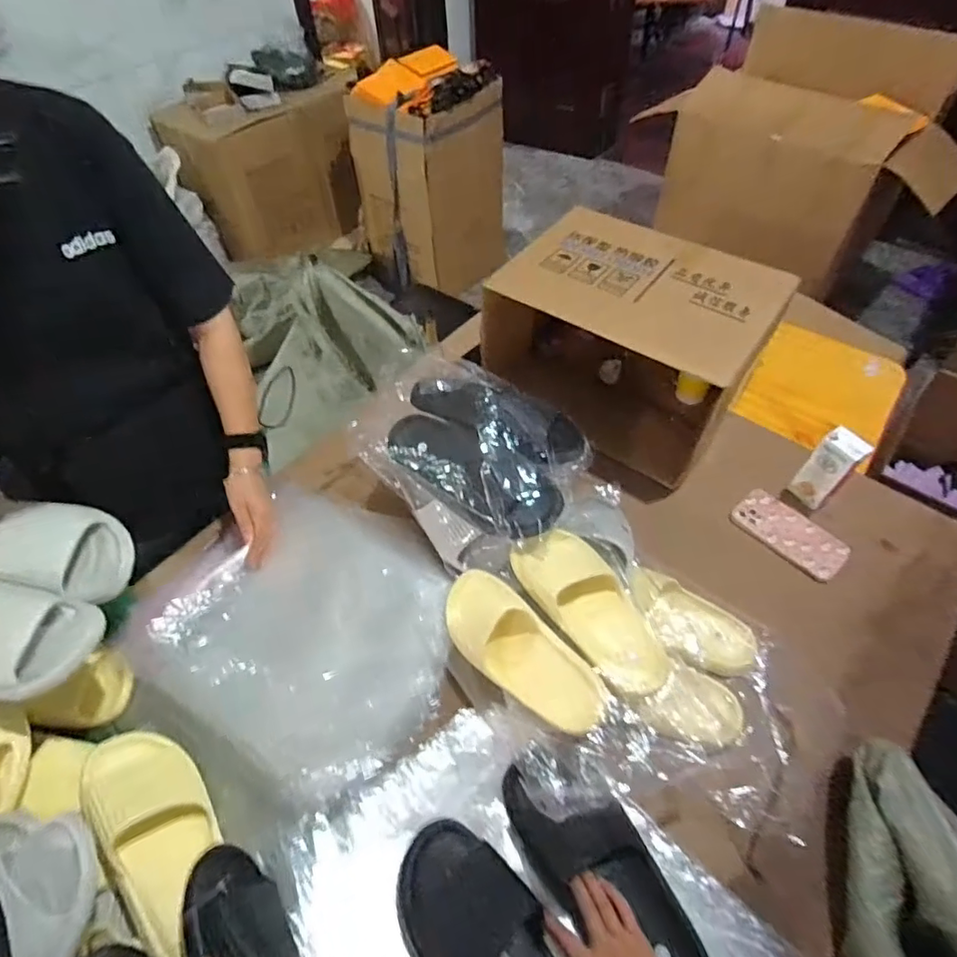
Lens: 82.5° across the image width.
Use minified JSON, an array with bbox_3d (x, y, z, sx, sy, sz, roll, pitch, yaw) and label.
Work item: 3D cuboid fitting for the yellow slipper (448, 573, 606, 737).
[{"bbox_3d":[0.045,0.216,0.690,0.098,0.086,0.248,-33,59,-20],"label":"yellow slipper"}]

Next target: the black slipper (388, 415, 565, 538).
[{"bbox_3d":[-0.015,-0.016,0.746,0.271,0.067,0.102,27,59,21],"label":"black slipper"}]

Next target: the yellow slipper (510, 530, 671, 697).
[{"bbox_3d":[0.137,0.157,0.675,0.098,0.058,0.229,-26,56,-16],"label":"yellow slipper"}]

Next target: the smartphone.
[{"bbox_3d":[0.478,0.082,0.837,0.087,0.013,0.162,-40,62,-17],"label":"smartphone"}]

